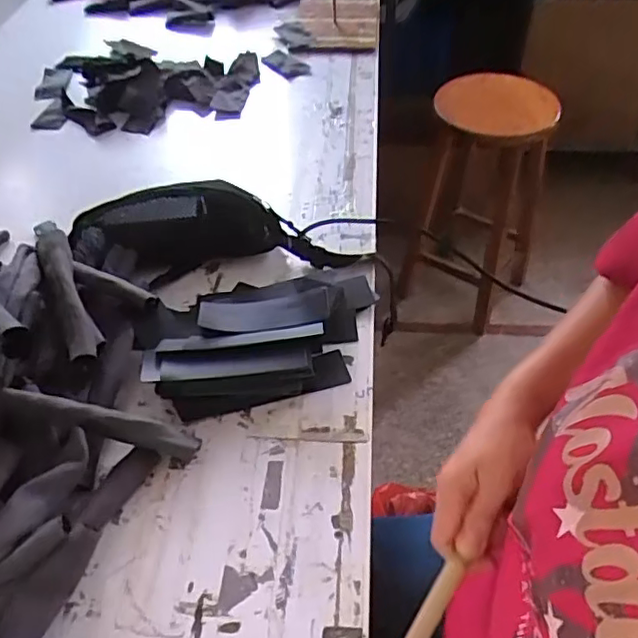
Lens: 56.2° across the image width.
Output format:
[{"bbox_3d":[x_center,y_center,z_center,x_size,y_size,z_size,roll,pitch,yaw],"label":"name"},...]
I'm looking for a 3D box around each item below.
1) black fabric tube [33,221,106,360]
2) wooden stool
[{"bbox_3d":[-0.277,-0.025,0.660,0.039,0.043,0.189,-21,62,-17],"label":"black fabric tube"},{"bbox_3d":[0.415,-0.316,1.578,0.304,0.636,0.315,21,51,21],"label":"wooden stool"}]

